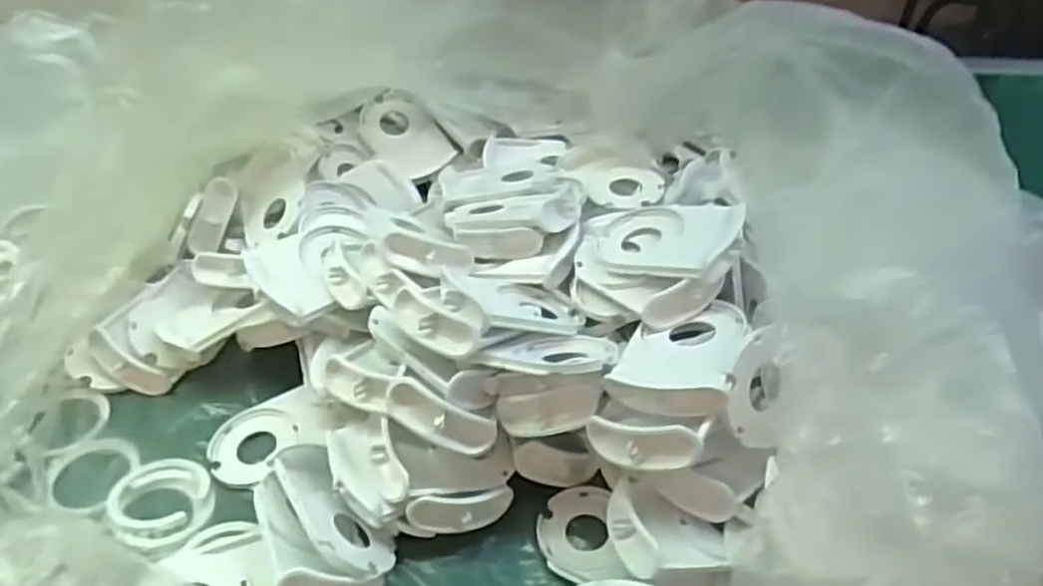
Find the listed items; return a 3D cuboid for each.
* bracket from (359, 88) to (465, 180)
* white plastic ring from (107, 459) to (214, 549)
[{"bbox_3d":[-0.094,-0.126,0.567,0.054,0.010,0.086,-34,71,-18],"label":"bracket"},{"bbox_3d":[-0.194,0.113,0.385,0.049,0.011,0.058,-21,46,-25],"label":"white plastic ring"}]

